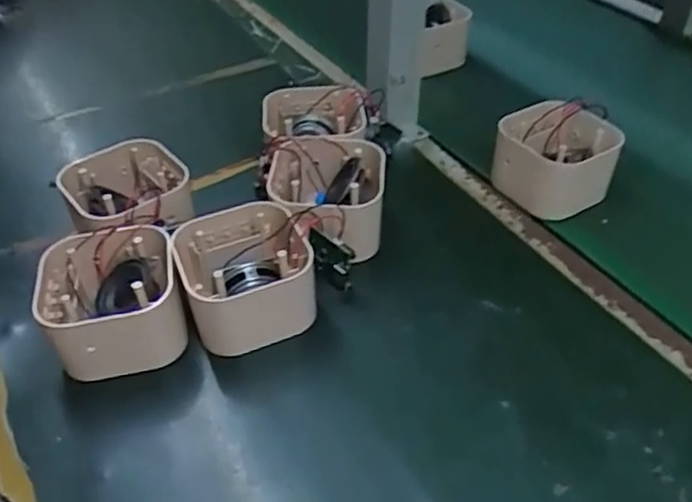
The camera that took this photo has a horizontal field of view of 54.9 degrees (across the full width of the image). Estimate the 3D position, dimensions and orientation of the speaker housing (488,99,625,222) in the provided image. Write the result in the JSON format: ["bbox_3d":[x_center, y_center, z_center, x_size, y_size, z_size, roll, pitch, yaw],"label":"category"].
[{"bbox_3d":[0.187,-0.083,0.582,0.095,0.057,0.086,-31,50,-27],"label":"speaker housing"}]

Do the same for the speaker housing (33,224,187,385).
[{"bbox_3d":[-0.163,0.036,0.469,0.091,0.068,0.087,-10,43,-9],"label":"speaker housing"}]

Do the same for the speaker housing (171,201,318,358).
[{"bbox_3d":[-0.071,0.022,0.483,0.089,0.063,0.094,-17,45,-16],"label":"speaker housing"}]

